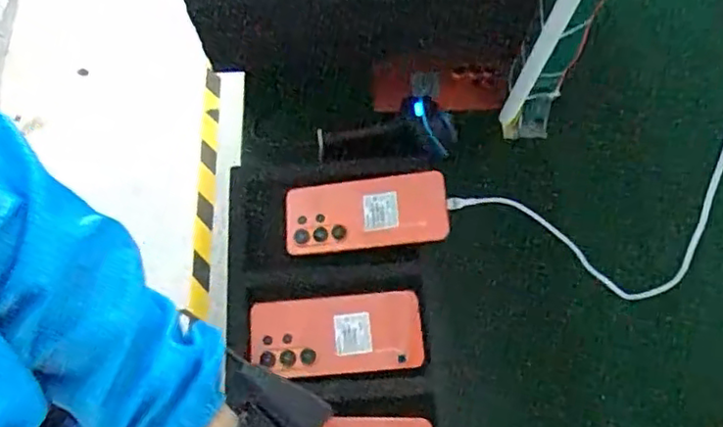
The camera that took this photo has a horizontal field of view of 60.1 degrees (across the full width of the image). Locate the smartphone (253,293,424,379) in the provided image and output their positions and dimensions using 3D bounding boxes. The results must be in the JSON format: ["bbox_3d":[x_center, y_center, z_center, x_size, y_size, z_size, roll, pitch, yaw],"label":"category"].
[{"bbox_3d":[-0.025,0.122,0.628,0.168,0.009,0.079,-4,68,0],"label":"smartphone"}]

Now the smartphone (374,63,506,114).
[{"bbox_3d":[0.106,-0.177,0.878,0.185,0.067,0.015,3,24,16],"label":"smartphone"}]

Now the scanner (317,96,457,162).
[{"bbox_3d":[0.027,-0.097,0.745,0.163,0.051,0.073,-2,68,-1],"label":"scanner"}]

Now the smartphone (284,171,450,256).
[{"bbox_3d":[0.004,0.000,0.668,0.171,0.008,0.076,-6,76,8],"label":"smartphone"}]

